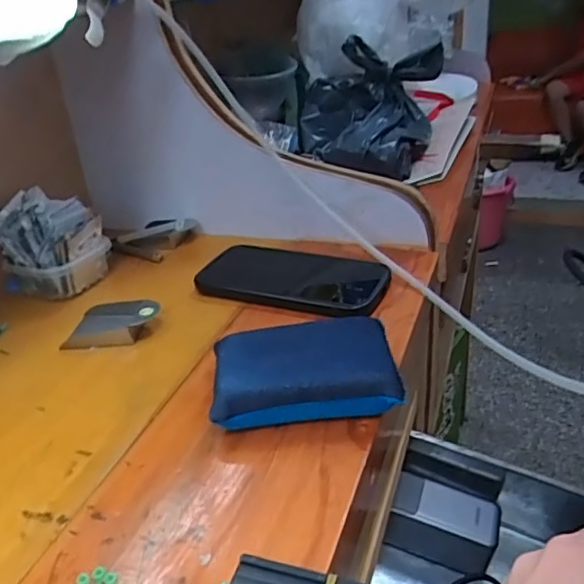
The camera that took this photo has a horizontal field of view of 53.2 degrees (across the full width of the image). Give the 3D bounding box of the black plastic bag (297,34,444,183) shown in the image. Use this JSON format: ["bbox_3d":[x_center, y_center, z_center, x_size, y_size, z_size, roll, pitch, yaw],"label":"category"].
[{"bbox_3d":[0.090,-0.233,0.731,0.175,0.111,0.157,4,30,15],"label":"black plastic bag"}]

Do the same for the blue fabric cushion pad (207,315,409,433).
[{"bbox_3d":[0.008,0.052,0.370,0.109,0.034,0.068,-5,29,0],"label":"blue fabric cushion pad"}]

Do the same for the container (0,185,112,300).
[{"bbox_3d":[-0.216,-0.043,0.528,0.068,0.082,0.072,6,31,18],"label":"container"}]

